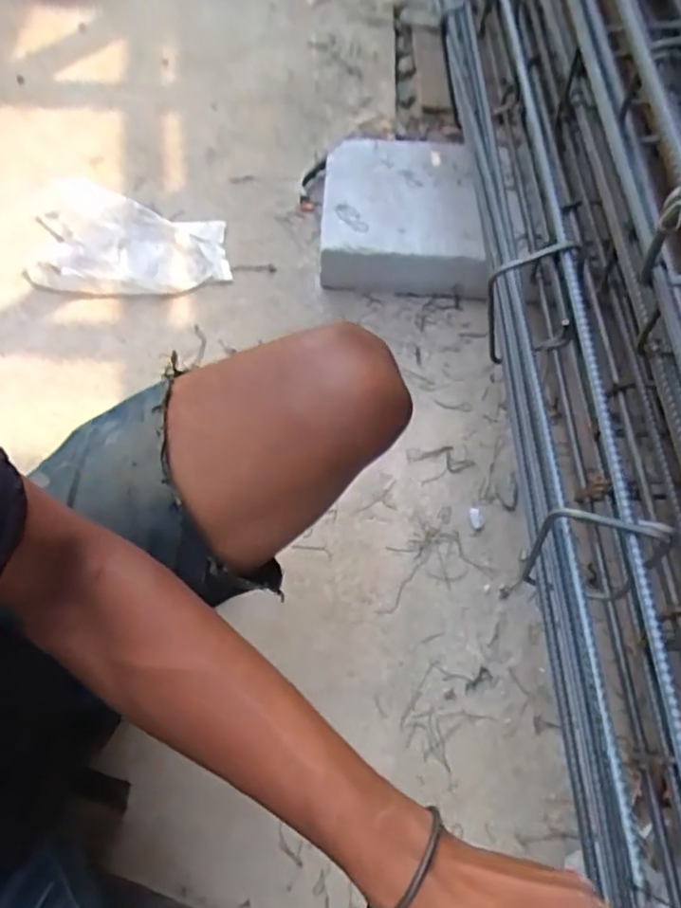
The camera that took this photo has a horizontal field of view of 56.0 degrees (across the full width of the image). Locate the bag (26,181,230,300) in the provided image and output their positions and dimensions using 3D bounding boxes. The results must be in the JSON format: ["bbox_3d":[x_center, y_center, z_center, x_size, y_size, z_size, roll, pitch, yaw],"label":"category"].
[{"bbox_3d":[-0.270,-0.283,0.828,0.242,0.027,0.179,5,63,0],"label":"bag"}]

